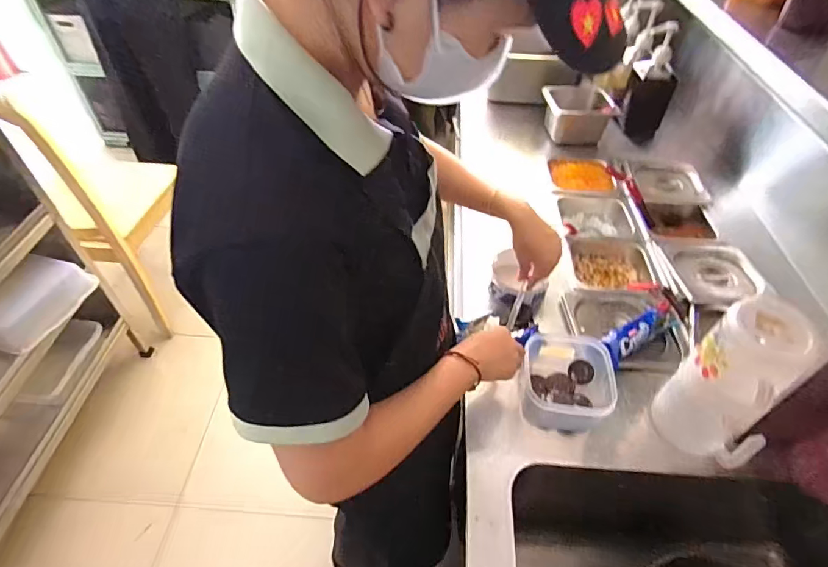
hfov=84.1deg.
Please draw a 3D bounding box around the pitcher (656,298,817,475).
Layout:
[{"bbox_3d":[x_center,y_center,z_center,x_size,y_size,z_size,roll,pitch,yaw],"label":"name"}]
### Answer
[{"bbox_3d":[0.412,0.145,0.595,0.091,0.236,0.127,-22,52,-20],"label":"pitcher"}]

